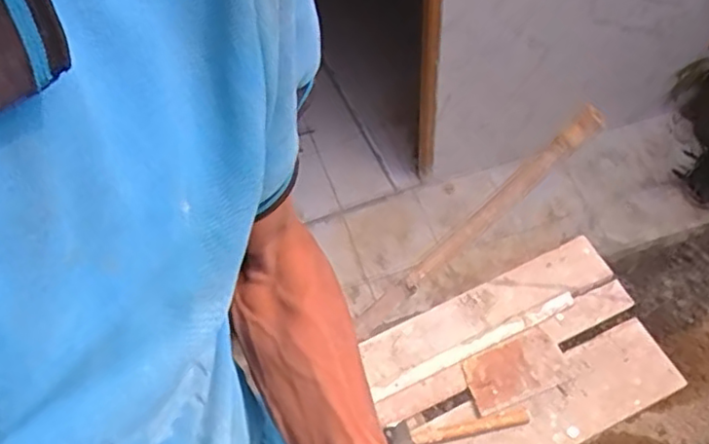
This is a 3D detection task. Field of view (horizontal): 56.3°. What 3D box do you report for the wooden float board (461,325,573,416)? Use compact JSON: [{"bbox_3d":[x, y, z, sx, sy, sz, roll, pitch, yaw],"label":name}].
[{"bbox_3d":[0.331,0.307,1.383,0.209,0.018,0.125,-25,61,-10],"label":"wooden float board"}]

